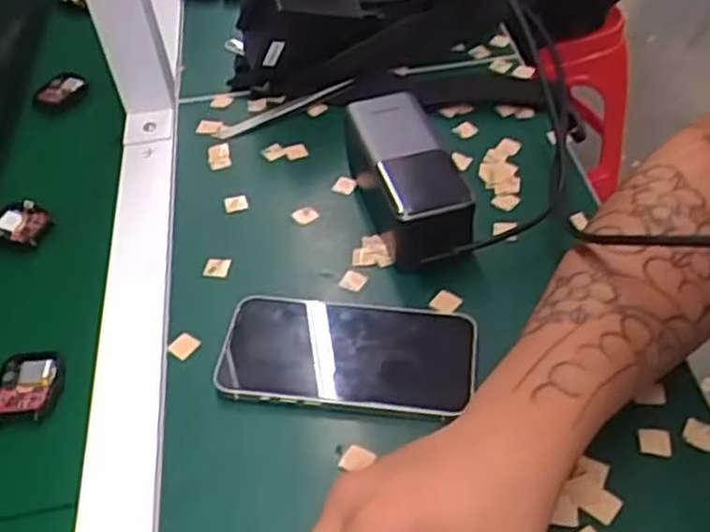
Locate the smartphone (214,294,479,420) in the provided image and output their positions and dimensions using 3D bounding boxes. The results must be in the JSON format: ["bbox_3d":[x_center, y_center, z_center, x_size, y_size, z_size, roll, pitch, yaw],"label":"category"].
[{"bbox_3d":[-0.004,0.051,0.440,0.145,0.010,0.076,3,46,5],"label":"smartphone"}]

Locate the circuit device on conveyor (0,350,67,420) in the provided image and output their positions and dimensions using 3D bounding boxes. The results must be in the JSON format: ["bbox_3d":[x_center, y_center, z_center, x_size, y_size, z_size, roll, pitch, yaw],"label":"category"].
[{"bbox_3d":[-0.192,0.070,0.440,0.044,0.010,0.043,0,48,6],"label":"circuit device on conveyor"}]

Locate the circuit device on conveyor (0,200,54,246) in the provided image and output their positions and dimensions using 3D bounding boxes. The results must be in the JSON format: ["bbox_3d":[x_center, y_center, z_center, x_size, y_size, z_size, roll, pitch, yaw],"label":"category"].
[{"bbox_3d":[-0.240,-0.032,0.542,0.051,0.008,0.032,21,53,23],"label":"circuit device on conveyor"}]

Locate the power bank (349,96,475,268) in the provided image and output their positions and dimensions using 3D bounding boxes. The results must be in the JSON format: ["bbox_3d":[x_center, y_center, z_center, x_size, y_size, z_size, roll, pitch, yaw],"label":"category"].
[{"bbox_3d":[0.039,-0.058,0.514,0.062,0.059,0.134,-11,47,-5],"label":"power bank"}]

